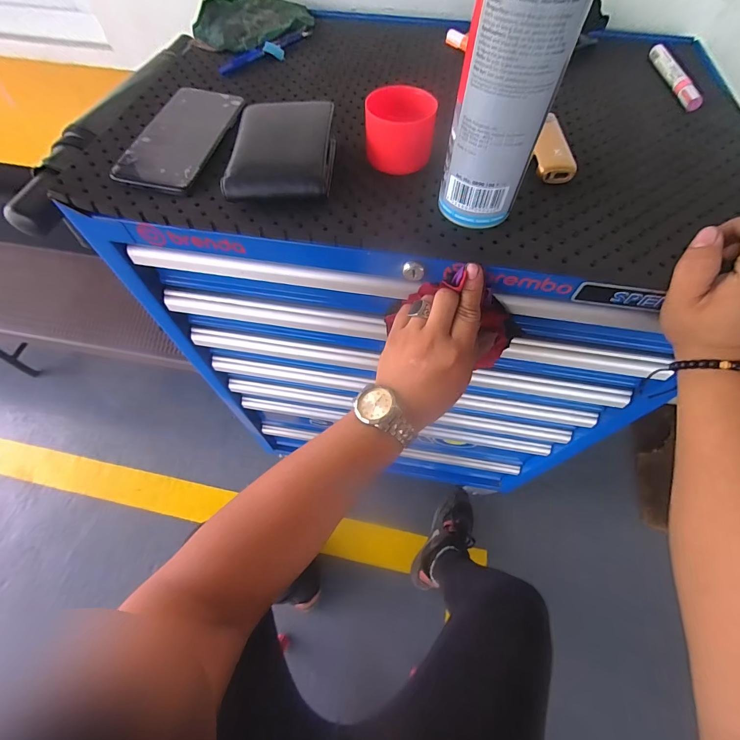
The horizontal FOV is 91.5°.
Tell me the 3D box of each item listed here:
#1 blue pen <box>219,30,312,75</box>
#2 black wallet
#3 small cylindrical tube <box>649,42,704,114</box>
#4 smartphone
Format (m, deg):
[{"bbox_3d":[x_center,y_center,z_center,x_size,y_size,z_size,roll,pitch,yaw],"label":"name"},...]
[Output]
[{"bbox_3d":[-0.131,-0.411,0.463,0.018,0.006,0.155,37,67,19],"label":"blue pen"},{"bbox_3d":[-0.080,-0.197,0.325,0.090,0.041,0.103,2,61,1],"label":"black wallet"},{"bbox_3d":[0.362,-0.354,0.432,0.014,0.012,0.143,2,61,1],"label":"small cylindrical tube"},{"bbox_3d":[-0.191,-0.240,0.369,0.082,0.009,0.162,11,61,6],"label":"smartphone"}]

